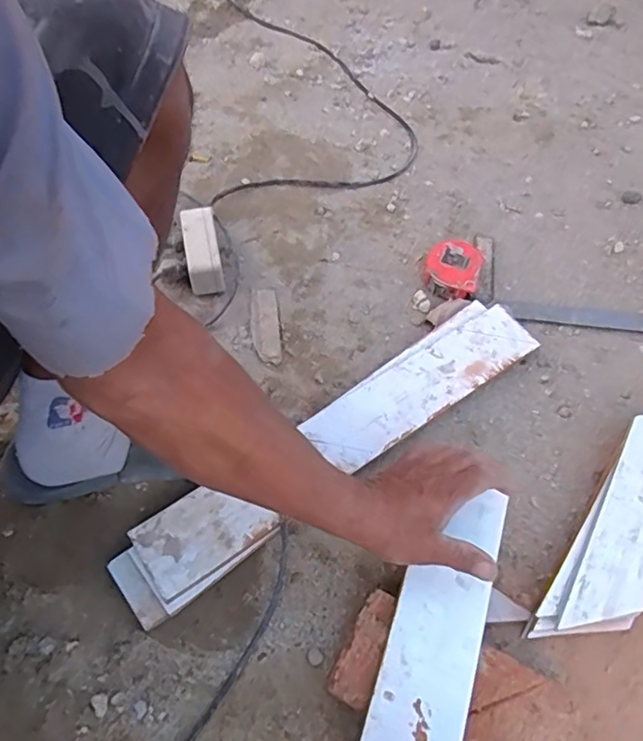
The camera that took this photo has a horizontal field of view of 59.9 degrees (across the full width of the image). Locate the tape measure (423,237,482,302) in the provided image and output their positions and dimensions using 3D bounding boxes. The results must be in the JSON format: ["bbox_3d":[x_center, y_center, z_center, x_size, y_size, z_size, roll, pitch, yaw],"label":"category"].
[{"bbox_3d":[0.171,-0.131,0.737,0.069,0.039,0.079,16,58,9],"label":"tape measure"}]

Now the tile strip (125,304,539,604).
[{"bbox_3d":[0.038,0.060,0.594,0.488,0.009,0.076,-31,66,-21],"label":"tile strip"}]

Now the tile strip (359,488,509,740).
[{"bbox_3d":[0.095,0.228,0.456,0.080,0.008,0.286,22,56,12],"label":"tile strip"}]

